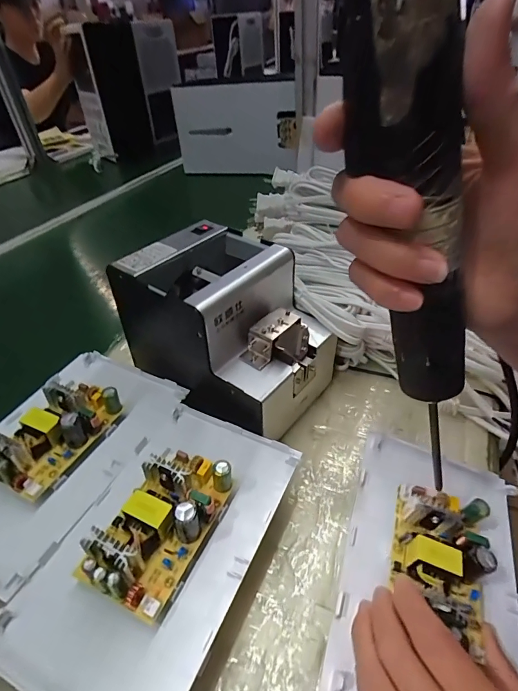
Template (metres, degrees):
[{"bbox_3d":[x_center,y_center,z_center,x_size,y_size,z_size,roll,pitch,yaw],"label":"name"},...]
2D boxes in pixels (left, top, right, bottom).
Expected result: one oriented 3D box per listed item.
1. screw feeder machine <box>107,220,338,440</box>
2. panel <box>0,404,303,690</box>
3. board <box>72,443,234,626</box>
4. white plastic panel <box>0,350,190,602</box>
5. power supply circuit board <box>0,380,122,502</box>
[{"bbox_3d":[-0.026,-0.016,0.396,0.172,0.143,0.138,26,47,30],"label":"screw feeder machine"},{"bbox_3d":[-0.063,0.127,0.272,0.118,0.009,0.199,15,43,20],"label":"panel"},{"bbox_3d":[-0.064,0.114,0.261,0.058,0.037,0.098,15,43,22],"label":"board"},{"bbox_3d":[-0.161,0.078,0.326,0.122,0.011,0.200,17,43,21],"label":"white plastic panel"},{"bbox_3d":[-0.164,0.067,0.319,0.055,0.036,0.101,14,43,21],"label":"power supply circuit board"}]

